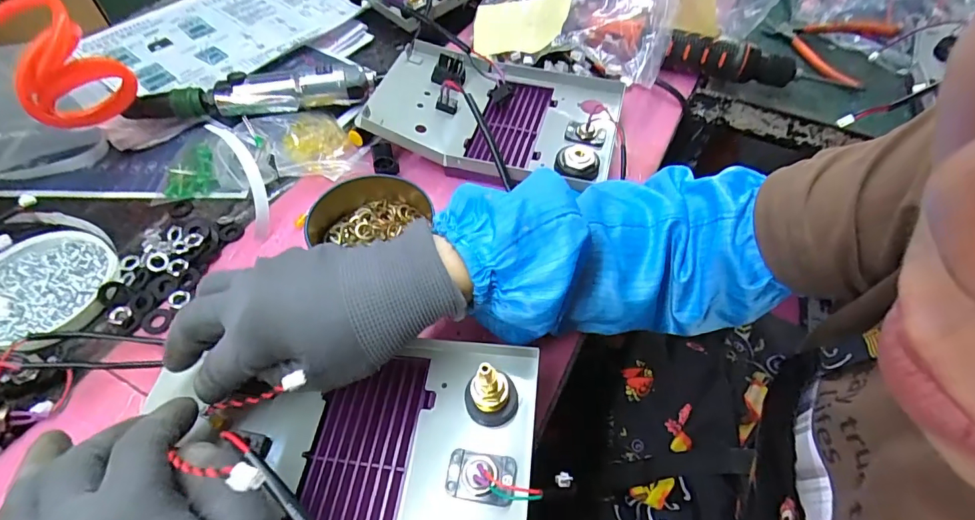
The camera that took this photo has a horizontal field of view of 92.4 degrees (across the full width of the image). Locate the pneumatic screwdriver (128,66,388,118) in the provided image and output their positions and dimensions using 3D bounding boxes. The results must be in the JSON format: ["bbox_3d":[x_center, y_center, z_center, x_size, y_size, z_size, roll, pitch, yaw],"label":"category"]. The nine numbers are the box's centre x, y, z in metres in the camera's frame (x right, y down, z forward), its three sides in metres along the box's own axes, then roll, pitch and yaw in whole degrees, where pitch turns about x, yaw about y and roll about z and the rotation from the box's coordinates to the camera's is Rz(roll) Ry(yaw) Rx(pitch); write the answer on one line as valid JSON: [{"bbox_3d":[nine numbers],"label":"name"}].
[{"bbox_3d":[-0.226,-0.162,0.464,0.229,0.037,0.035,-7,55,-7],"label":"pneumatic screwdriver"}]

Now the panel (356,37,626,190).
[{"bbox_3d":[0.008,-0.140,0.445,0.228,0.036,0.156,11,54,6],"label":"panel"}]

